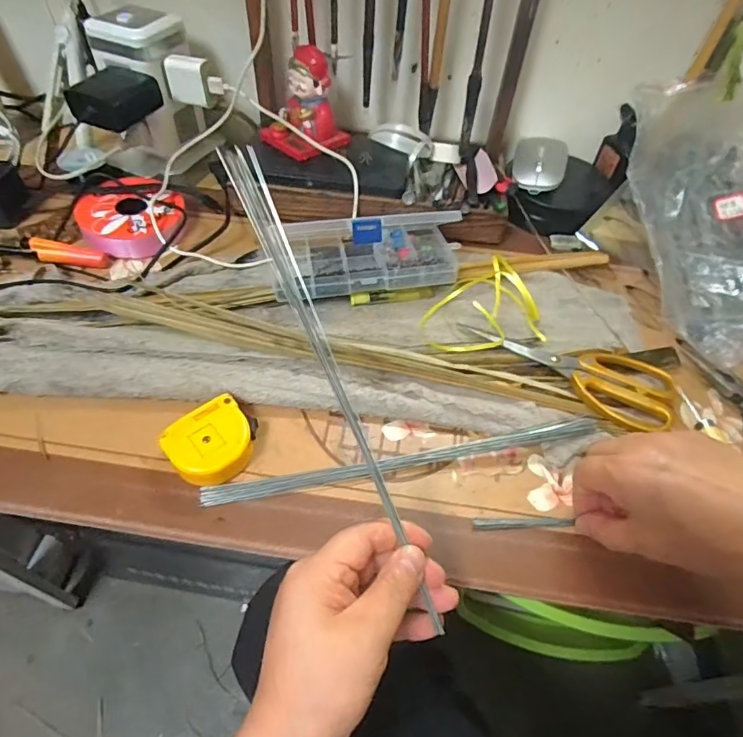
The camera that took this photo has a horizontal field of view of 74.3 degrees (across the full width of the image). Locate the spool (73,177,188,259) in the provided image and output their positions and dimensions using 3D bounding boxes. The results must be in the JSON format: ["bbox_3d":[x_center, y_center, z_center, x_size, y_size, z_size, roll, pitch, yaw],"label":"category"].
[{"bbox_3d":[-0.242,-0.159,0.503,0.102,0.032,0.095,2,53,-2],"label":"spool"}]

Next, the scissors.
[{"bbox_3d":[0.165,-0.004,0.415,0.175,0.009,0.074,26,55,15],"label":"scissors"}]

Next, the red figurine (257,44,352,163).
[{"bbox_3d":[-0.065,-0.270,0.512,0.073,0.088,0.077,38,59,23],"label":"red figurine"}]

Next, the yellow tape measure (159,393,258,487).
[{"bbox_3d":[-0.115,0.054,0.359,0.053,0.022,0.062,38,59,23],"label":"yellow tape measure"}]

